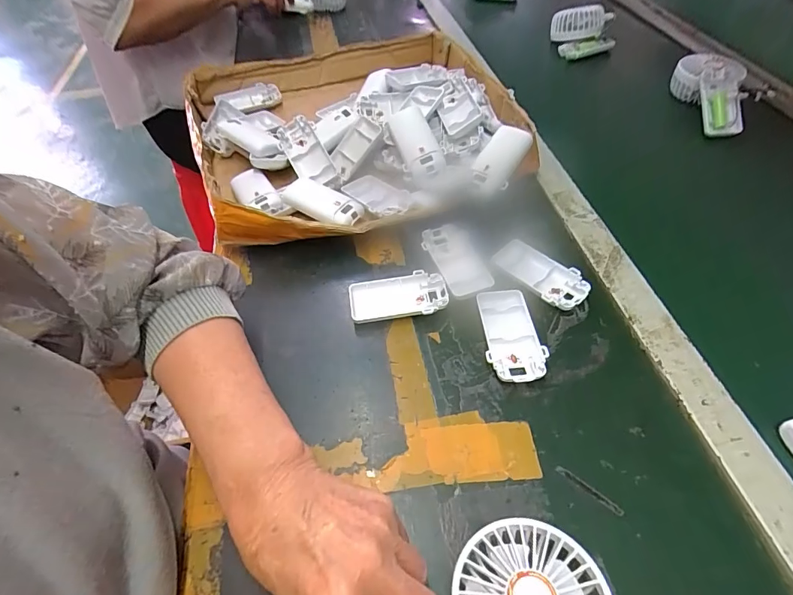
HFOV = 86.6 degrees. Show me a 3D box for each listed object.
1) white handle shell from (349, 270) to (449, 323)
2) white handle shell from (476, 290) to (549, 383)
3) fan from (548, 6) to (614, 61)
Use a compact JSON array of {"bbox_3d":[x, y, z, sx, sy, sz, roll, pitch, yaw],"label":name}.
[{"bbox_3d":[0.002,0.000,0.419,0.095,0.014,0.047,-7,52,-2],"label":"white handle shell"},{"bbox_3d":[0.104,0.035,0.390,0.049,0.016,0.093,-5,52,0],"label":"white handle shell"},{"bbox_3d":[0.333,-0.475,0.747,0.103,0.056,0.080,-13,52,-6],"label":"fan"}]

